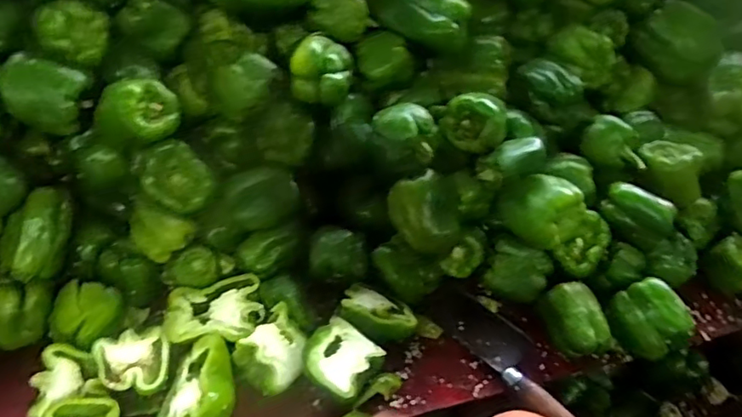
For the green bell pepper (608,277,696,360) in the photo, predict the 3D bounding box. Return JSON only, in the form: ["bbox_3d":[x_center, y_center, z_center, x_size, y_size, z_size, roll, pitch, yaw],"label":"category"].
[{"bbox_3d":[0.315,0.125,0.649,0.064,0.062,0.077,-9,51,-12],"label":"green bell pepper"}]

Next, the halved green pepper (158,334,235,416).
[{"bbox_3d":[-0.180,0.189,0.587,0.075,0.035,0.103,-31,36,16],"label":"halved green pepper"}]

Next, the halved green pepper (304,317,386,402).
[{"bbox_3d":[-0.032,0.161,0.612,0.074,0.032,0.073,2,50,-3],"label":"halved green pepper"}]

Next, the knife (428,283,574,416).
[{"bbox_3d":[0.153,0.160,0.649,0.057,0.023,0.204,-30,58,-26],"label":"knife"}]

